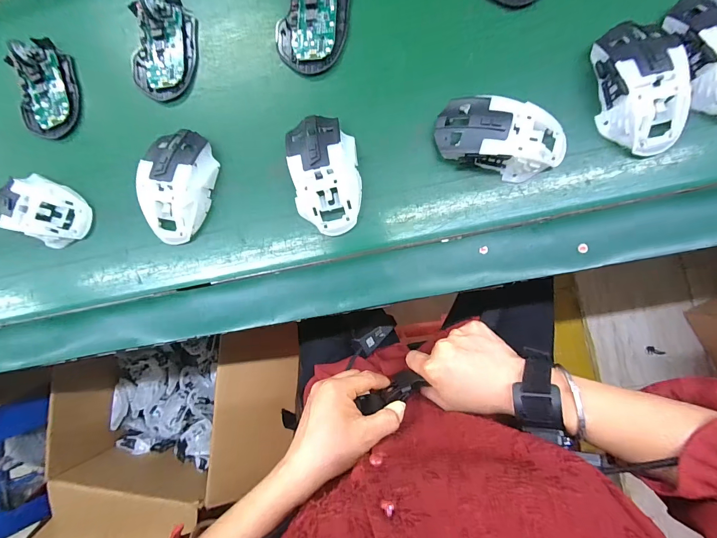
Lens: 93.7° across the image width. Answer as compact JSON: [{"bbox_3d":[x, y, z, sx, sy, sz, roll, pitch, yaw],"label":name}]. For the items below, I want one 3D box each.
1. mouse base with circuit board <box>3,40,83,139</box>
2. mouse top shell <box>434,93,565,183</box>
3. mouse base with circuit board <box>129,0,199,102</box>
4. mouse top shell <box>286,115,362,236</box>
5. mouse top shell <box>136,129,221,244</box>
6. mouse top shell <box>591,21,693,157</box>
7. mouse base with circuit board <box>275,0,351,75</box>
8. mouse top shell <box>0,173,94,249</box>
[{"bbox_3d":[-0.360,-0.210,0.383,0.068,0.024,0.113,-11,85,6],"label":"mouse base with circuit board"},{"bbox_3d":[0.129,-0.120,0.304,0.114,0.037,0.061,12,88,8],"label":"mouse top shell"},{"bbox_3d":[-0.216,-0.247,0.366,0.073,0.027,0.114,5,87,7],"label":"mouse base with circuit board"},{"bbox_3d":[-0.033,-0.092,0.324,0.065,0.037,0.116,-10,85,6],"label":"mouse top shell"},{"bbox_3d":[-0.187,-0.086,0.342,0.072,0.036,0.115,0,87,7],"label":"mouse top shell"},{"bbox_3d":[0.250,-0.161,0.293,0.067,0.035,0.116,-5,86,7],"label":"mouse top shell"},{"bbox_3d":[-0.048,-0.261,0.341,0.073,0.028,0.108,5,87,7],"label":"mouse base with circuit board"},{"bbox_3d":[-0.339,-0.061,0.362,0.084,0.036,0.068,19,89,8],"label":"mouse top shell"}]

